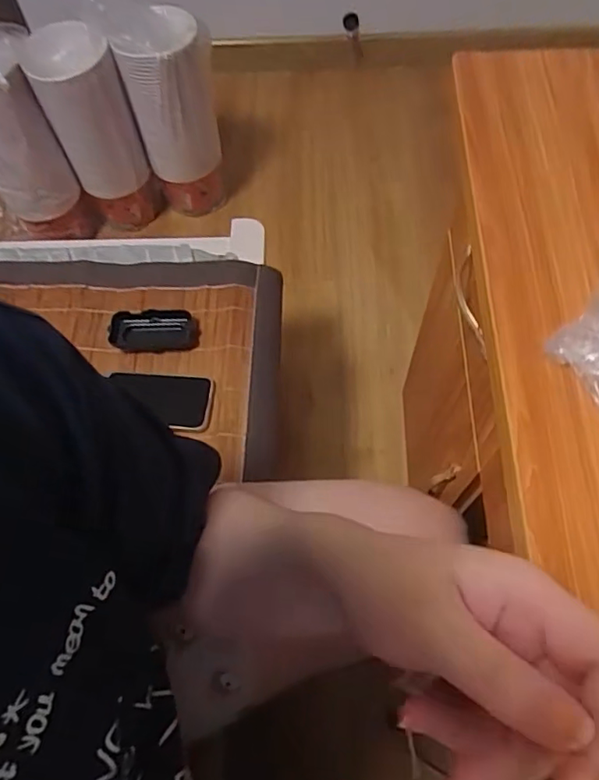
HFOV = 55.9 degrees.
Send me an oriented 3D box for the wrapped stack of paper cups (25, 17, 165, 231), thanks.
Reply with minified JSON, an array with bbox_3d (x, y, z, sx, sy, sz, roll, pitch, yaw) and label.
[{"bbox_3d":[-0.448,-0.568,1.276,0.167,0.419,0.160,-18,65,-6],"label":"wrapped stack of paper cups"}]

